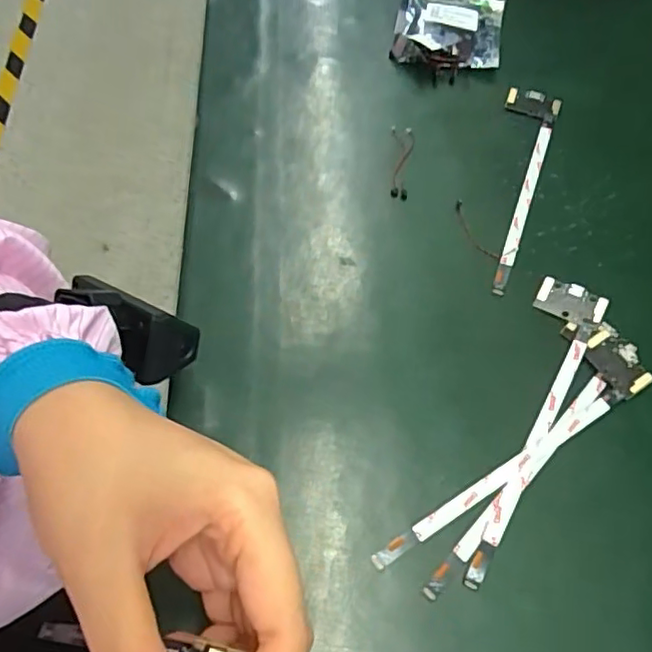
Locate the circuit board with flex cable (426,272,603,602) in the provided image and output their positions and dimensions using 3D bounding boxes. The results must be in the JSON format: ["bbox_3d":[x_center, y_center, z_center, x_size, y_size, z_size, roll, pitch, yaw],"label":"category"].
[{"bbox_3d":[0.101,0.050,0.306,0.036,0.010,0.189,25,59,10],"label":"circuit board with flex cable"}]

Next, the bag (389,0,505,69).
[{"bbox_3d":[0.097,-0.239,0.479,0.080,0.017,0.115,11,58,2],"label":"bag"}]

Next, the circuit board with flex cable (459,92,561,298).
[{"bbox_3d":[0.116,-0.096,0.393,0.041,0.008,0.176,21,59,8],"label":"circuit board with flex cable"}]

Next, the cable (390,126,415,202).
[{"bbox_3d":[0.051,-0.106,0.398,0.016,0.006,0.062,5,58,-2],"label":"cable"}]

